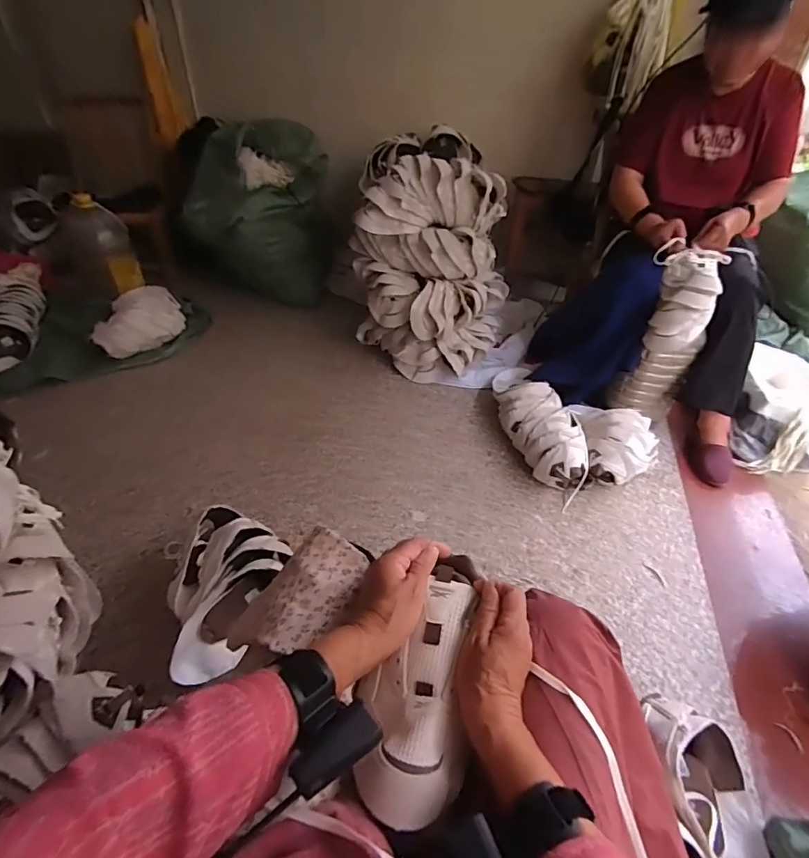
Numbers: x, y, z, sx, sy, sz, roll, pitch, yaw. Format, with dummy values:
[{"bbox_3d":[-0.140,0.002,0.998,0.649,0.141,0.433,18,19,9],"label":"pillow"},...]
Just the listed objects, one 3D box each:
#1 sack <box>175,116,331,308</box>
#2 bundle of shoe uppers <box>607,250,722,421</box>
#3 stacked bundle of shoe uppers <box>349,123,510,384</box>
[{"bbox_3d":[-0.501,-0.730,1.631,0.473,0.499,0.335,-8,42,-12],"label":"sack"},{"bbox_3d":[0.684,-0.225,1.246,0.164,0.403,0.144,29,48,27],"label":"bundle of shoe uppers"},{"bbox_3d":[0.081,-0.514,1.454,0.437,0.593,0.375,25,46,23],"label":"stacked bundle of shoe uppers"}]

